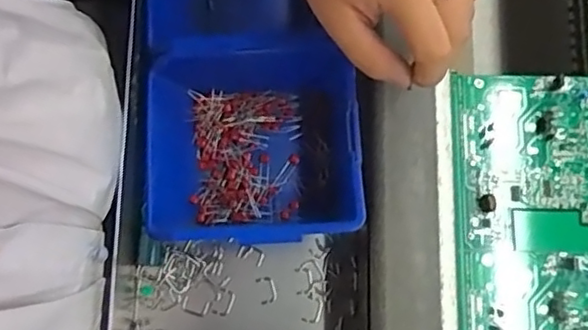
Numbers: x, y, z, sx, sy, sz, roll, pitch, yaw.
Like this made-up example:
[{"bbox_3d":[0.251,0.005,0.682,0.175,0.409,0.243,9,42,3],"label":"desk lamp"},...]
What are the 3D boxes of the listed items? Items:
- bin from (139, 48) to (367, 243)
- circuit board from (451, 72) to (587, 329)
[{"bbox_3d":[-0.029,-0.010,0.398,0.132,0.064,0.118,0,79,-1],"label":"bin"},{"bbox_3d":[0.144,0.050,0.369,0.095,0.007,0.211,1,79,0],"label":"circuit board"}]

